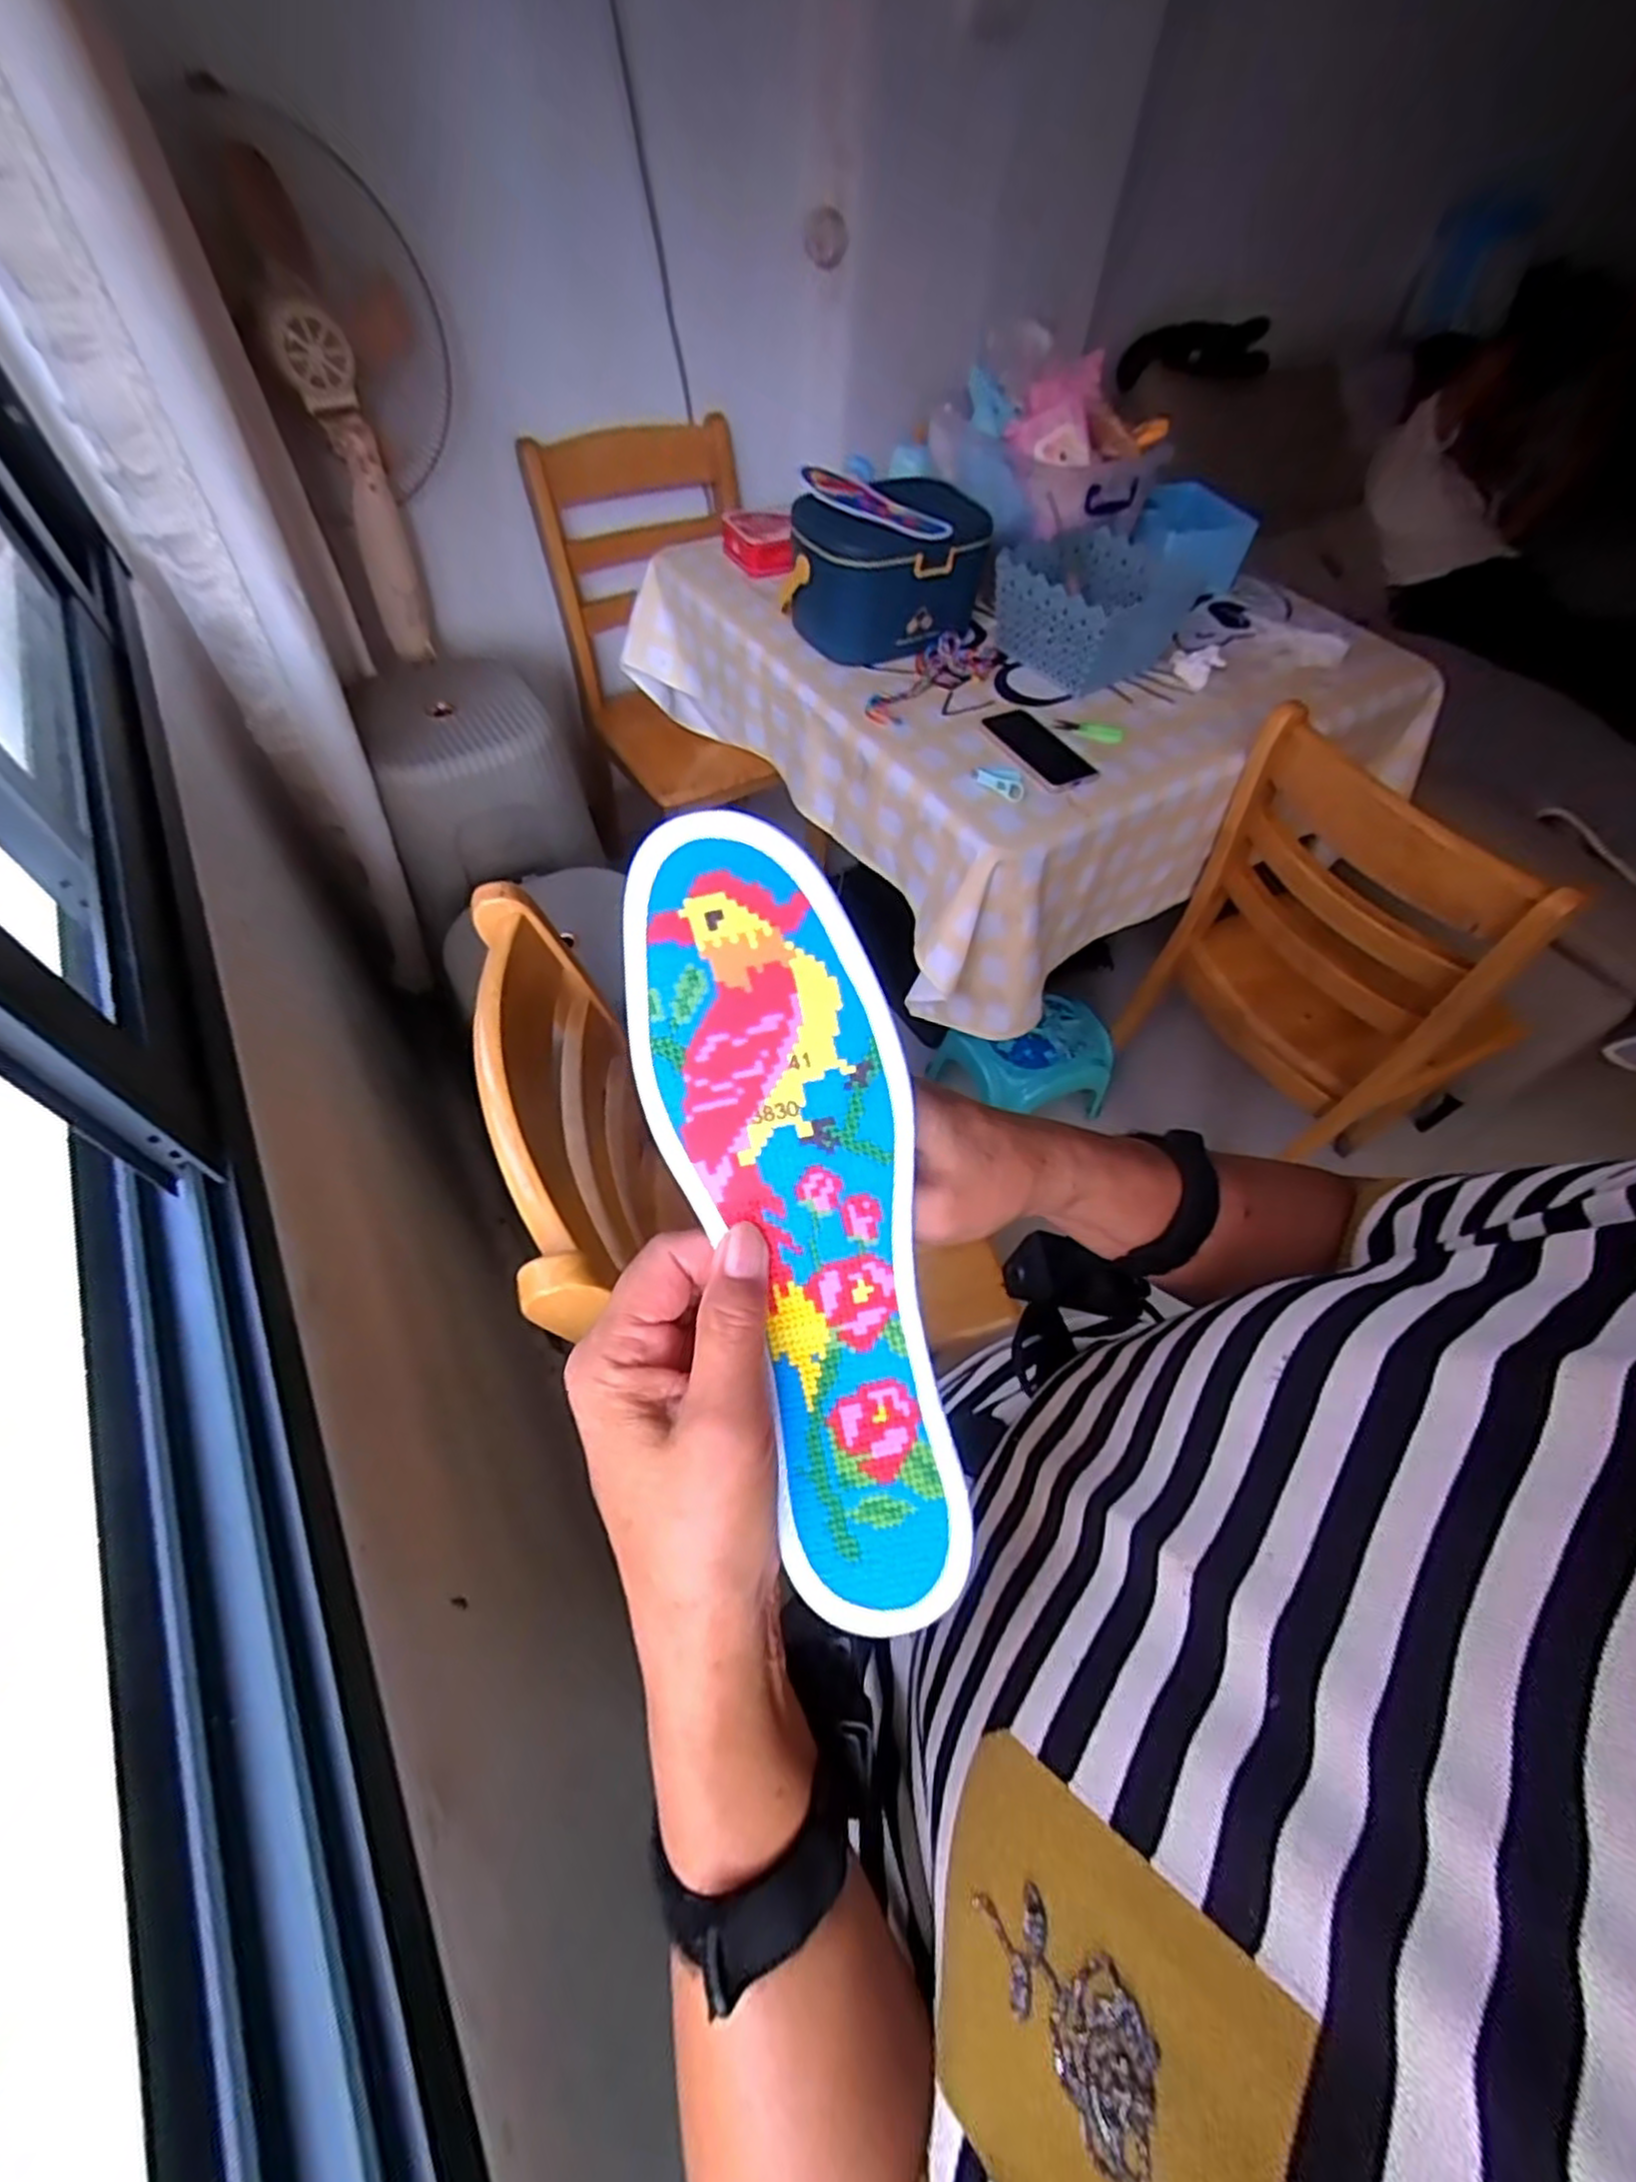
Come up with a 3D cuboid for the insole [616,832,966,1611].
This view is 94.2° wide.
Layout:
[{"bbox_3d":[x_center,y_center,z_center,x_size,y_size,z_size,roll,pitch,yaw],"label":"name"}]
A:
[{"bbox_3d":[-0.002,0.040,0.231,0.070,0.036,0.231,-15,96,-13],"label":"insole"}]

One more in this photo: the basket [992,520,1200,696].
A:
[{"bbox_3d":[0.428,-0.756,1.174,0.304,0.115,0.228,-34,64,-23],"label":"basket"}]

